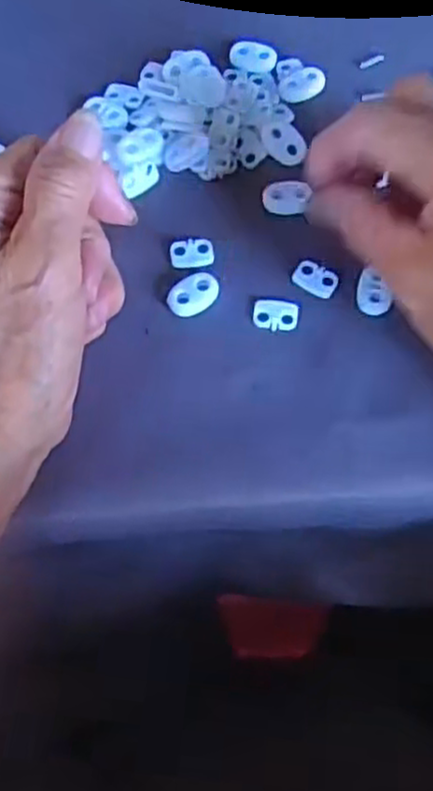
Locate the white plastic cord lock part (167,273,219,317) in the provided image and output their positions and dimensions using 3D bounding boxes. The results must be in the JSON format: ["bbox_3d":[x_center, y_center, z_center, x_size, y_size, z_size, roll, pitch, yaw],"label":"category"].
[{"bbox_3d":[-0.009,-0.043,0.316,0.023,0.006,0.014,-30,74,-9],"label":"white plastic cord lock part"}]

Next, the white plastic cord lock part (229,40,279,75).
[{"bbox_3d":[0.018,-0.162,0.358,0.022,0.006,0.014,12,72,5],"label":"white plastic cord lock part"}]

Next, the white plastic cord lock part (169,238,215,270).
[{"bbox_3d":[-0.011,-0.062,0.325,0.019,0.004,0.013,-9,72,-2],"label":"white plastic cord lock part"}]

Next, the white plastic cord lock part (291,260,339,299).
[{"bbox_3d":[0.042,-0.050,0.319,0.019,0.004,0.013,30,74,10],"label":"white plastic cord lock part"}]

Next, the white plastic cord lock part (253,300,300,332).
[{"bbox_3d":[0.025,-0.034,0.314,0.019,0.004,0.014,4,72,2],"label":"white plastic cord lock part"}]

